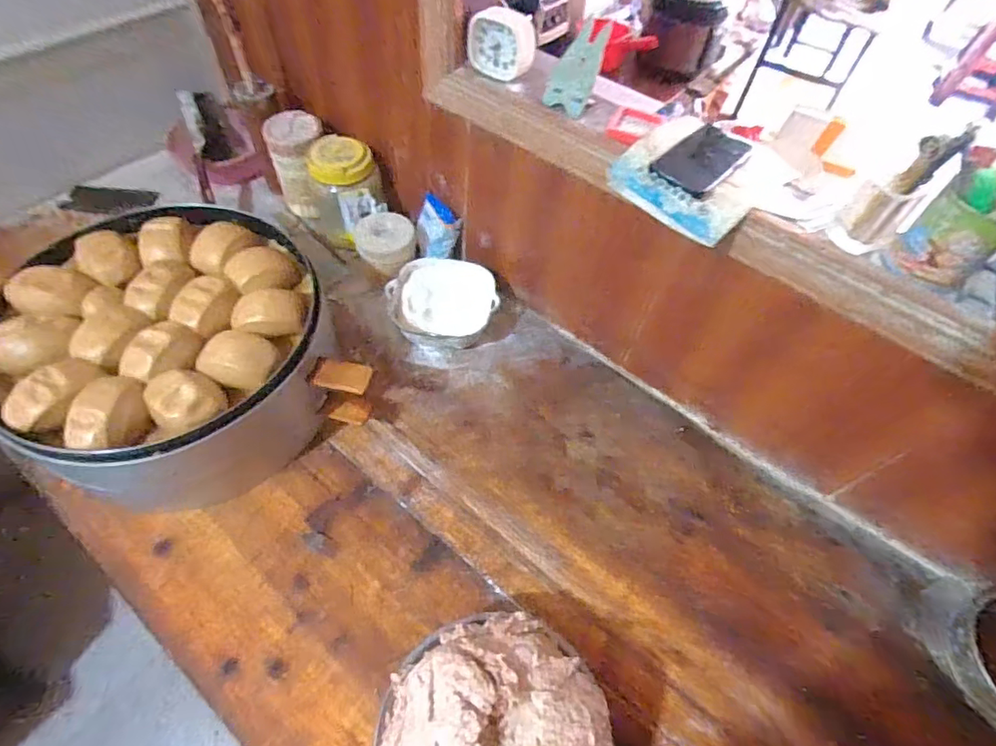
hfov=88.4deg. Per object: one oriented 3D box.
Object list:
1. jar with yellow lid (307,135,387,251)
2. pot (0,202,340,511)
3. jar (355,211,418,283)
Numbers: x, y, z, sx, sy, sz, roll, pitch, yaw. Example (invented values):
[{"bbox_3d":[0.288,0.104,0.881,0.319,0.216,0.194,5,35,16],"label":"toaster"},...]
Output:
[{"bbox_3d":[-0.293,-0.347,1.005,0.122,0.178,0.129,2,55,-3],"label":"jar with yellow lid"},{"bbox_3d":[-0.471,-0.025,0.783,0.409,0.227,0.376,2,55,-3],"label":"pot"},{"bbox_3d":[-0.217,-0.223,1.009,0.115,0.137,0.120,-6,56,-9],"label":"jar"}]

